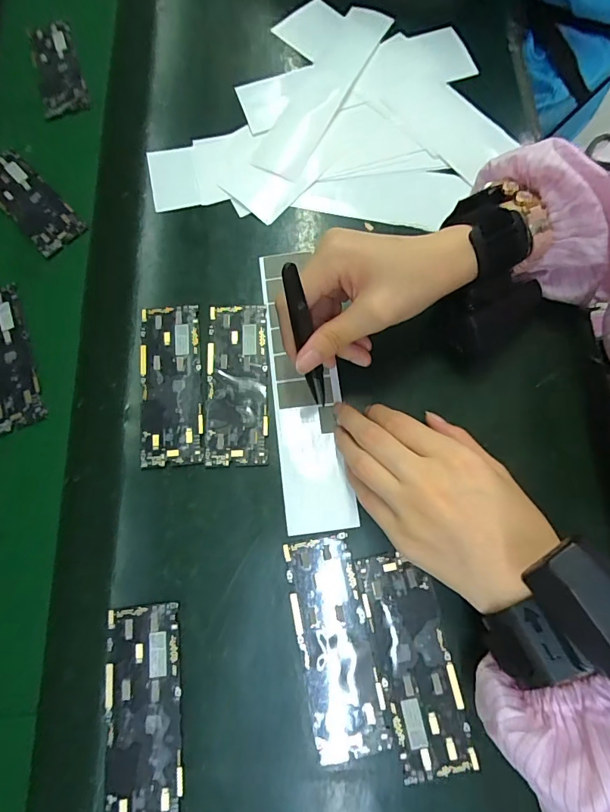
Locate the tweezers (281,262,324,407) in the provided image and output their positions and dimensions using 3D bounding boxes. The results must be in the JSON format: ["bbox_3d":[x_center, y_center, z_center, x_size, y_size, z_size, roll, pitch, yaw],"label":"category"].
[{"bbox_3d":[0.001,-0.040,0.273,0.013,0.116,0.014,-26,55,-5],"label":"tweezers"}]

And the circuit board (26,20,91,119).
[{"bbox_3d":[-0.241,-0.328,0.420,0.044,0.010,0.129,-20,74,-3],"label":"circuit board"}]

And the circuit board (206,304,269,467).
[{"bbox_3d":[-0.050,-0.018,0.319,0.044,0.004,0.122,-3,74,1],"label":"circuit board"}]

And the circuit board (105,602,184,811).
[{"bbox_3d":[-0.097,0.188,0.261,0.042,0.008,0.122,-7,74,0],"label":"circuit board"}]

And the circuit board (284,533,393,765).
[{"bbox_3d":[0.020,0.147,0.271,0.046,0.004,0.122,-11,74,-1],"label":"circuit board"}]

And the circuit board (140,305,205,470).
[{"bbox_3d":[-0.099,-0.018,0.320,0.044,0.004,0.122,-6,74,0],"label":"circuit board"}]

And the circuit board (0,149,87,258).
[{"bbox_3d":[-0.241,-0.179,0.377,0.044,0.004,0.119,-43,77,-10],"label":"circuit board"}]

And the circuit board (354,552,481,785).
[{"bbox_3d":[0.067,0.155,0.266,0.045,0.004,0.123,-11,74,-1],"label":"circuit board"}]

